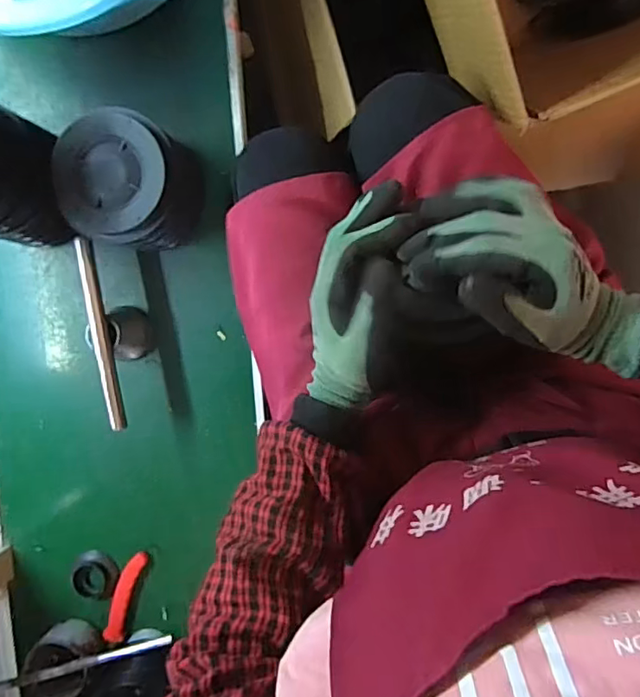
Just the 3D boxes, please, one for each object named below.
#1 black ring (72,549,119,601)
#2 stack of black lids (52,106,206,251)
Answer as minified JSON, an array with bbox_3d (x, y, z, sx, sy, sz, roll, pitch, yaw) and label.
[{"bbox_3d":[-0.265,0.273,0.659,0.051,0.031,0.053,1,97,6],"label":"black ring"},{"bbox_3d":[-0.190,-0.168,0.560,0.120,0.100,0.122,8,97,5],"label":"stack of black lids"}]

